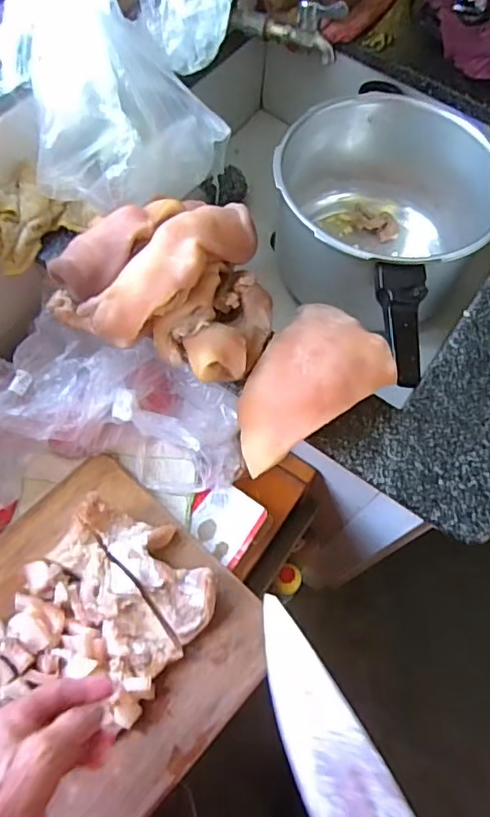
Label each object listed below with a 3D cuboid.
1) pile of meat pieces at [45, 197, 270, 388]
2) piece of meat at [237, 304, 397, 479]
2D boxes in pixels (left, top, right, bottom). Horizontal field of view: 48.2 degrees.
[{"bbox_3d":[-0.068,-0.123,0.495,0.198,0.086,0.148,23,66,7],"label":"pile of meat pieces"},{"bbox_3d":[0.048,-0.030,0.500,0.162,0.044,0.110,-32,71,-17],"label":"piece of meat"}]

